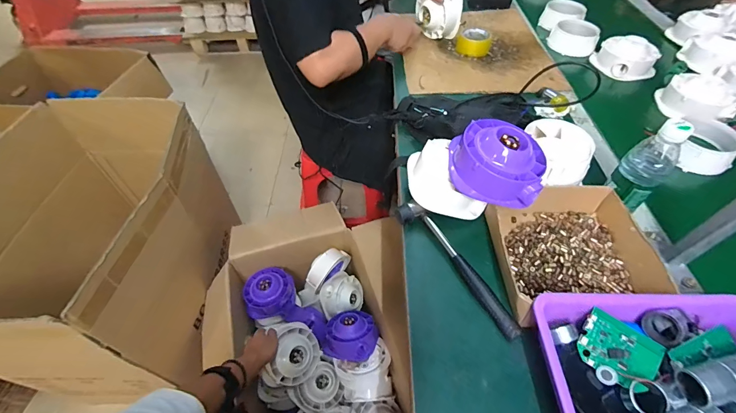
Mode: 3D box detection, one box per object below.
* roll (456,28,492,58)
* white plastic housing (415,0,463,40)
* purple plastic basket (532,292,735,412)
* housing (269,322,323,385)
[{"bbox_3d":[0.301,-0.464,0.971,0.094,0.040,0.093,0,52,1],"label":"roll"},{"bbox_3d":[0.198,-0.548,0.969,0.110,0.120,0.106,-17,53,-12],"label":"white plastic housing"},{"bbox_3d":[0.343,0.205,0.391,0.280,0.088,0.207,0,52,1],"label":"purple plastic basket"},{"bbox_3d":[-0.178,0.356,0.826,0.118,0.075,0.133,28,53,-24],"label":"housing"}]

